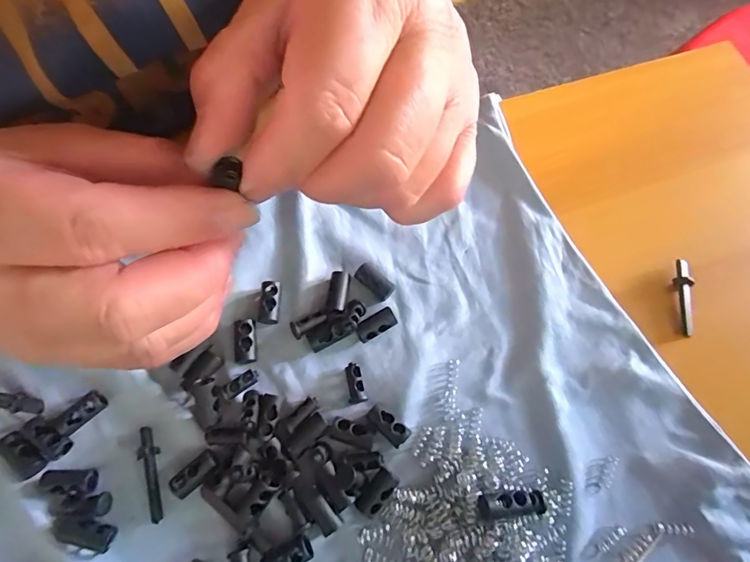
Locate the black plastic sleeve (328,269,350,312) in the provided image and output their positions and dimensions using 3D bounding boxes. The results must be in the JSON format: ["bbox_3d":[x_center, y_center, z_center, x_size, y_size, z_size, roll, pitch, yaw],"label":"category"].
[{"bbox_3d":[-0.016,0.005,0.199,0.007,0.006,0.018,5,70,1],"label":"black plastic sleeve"}]

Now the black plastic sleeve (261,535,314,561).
[{"bbox_3d":[-0.033,0.102,0.163,0.018,0.006,0.008,-25,73,-10],"label":"black plastic sleeve"}]

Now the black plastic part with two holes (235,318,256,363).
[{"bbox_3d":[-0.055,0.026,0.190,0.008,0.007,0.018,-4,70,-3],"label":"black plastic part with two holes"}]

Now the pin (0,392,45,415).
[{"bbox_3d":[-0.153,0.048,0.180,0.036,0.005,0.007,7,70,1],"label":"pin"}]

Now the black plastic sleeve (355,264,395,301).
[{"bbox_3d":[0.000,0.001,0.201,0.018,0.008,0.008,40,74,12],"label":"black plastic sleeve"}]

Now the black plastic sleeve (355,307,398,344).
[{"bbox_3d":[0.000,0.020,0.194,0.018,0.007,0.008,-30,74,-11],"label":"black plastic sleeve"}]

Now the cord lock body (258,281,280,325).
[{"bbox_3d":[-0.046,0.009,0.196,0.009,0.005,0.018,7,70,1],"label":"cord lock body"}]

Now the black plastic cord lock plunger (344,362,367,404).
[{"bbox_3d":[-0.008,0.043,0.187,0.007,0.005,0.017,-8,71,-4],"label":"black plastic cord lock plunger"}]

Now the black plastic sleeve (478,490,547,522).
[{"bbox_3d":[0.051,0.084,0.166,0.025,0.009,0.008,-5,70,-3],"label":"black plastic sleeve"}]

